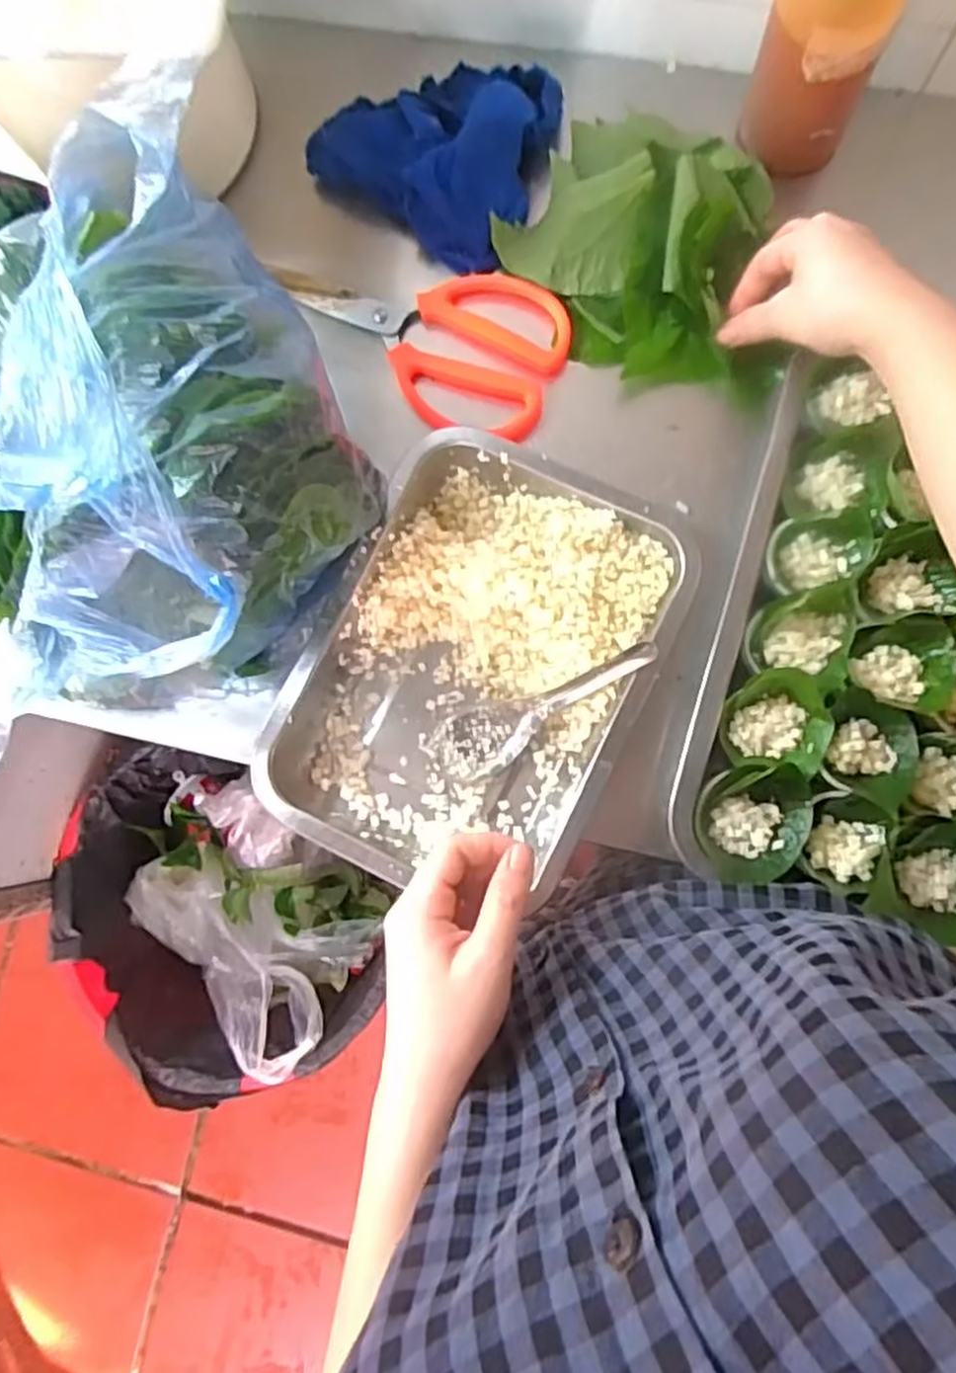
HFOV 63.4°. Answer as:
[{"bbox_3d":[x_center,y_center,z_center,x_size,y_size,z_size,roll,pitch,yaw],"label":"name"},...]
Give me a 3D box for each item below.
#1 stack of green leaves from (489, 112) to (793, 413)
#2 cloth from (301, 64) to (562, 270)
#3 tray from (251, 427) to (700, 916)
[{"bbox_3d":[0.123,-0.274,0.489,0.199,0.054,0.147,41,87,8],"label":"stack of green leaves"},{"bbox_3d":[-0.026,-0.362,0.509,0.137,0.051,0.122,31,86,7],"label":"cloth"},{"bbox_3d":[0.002,-0.010,0.472,0.189,0.048,0.253,26,85,7],"label":"tray"}]

